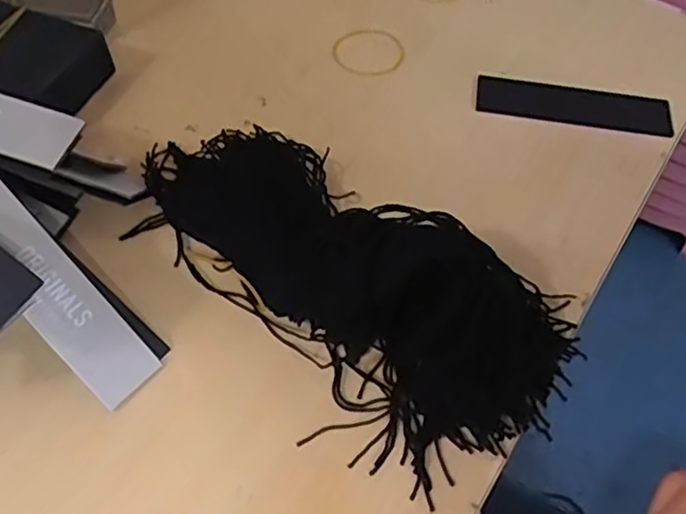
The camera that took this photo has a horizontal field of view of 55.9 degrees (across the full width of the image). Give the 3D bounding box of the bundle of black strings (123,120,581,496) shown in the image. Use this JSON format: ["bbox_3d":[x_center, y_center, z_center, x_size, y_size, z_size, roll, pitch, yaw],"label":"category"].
[{"bbox_3d":[-0.007,-0.001,0.328,0.254,0.051,0.128,32,60,17],"label":"bundle of black strings"}]

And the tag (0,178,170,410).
[{"bbox_3d":[-0.135,0.012,0.298,0.036,0.004,0.124,-45,102,-28],"label":"tag"}]

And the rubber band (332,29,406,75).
[{"bbox_3d":[0.018,-0.148,0.465,0.048,0.004,0.052,2,56,-3],"label":"rubber band"}]

